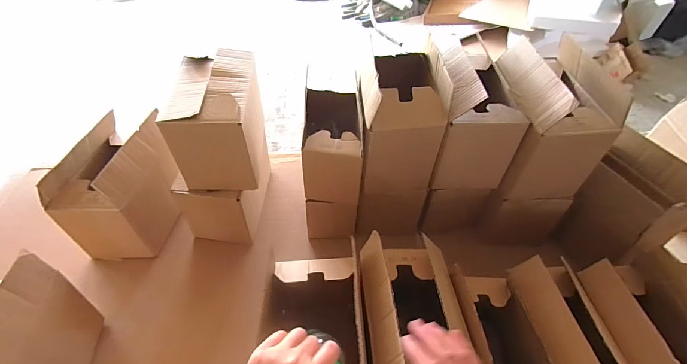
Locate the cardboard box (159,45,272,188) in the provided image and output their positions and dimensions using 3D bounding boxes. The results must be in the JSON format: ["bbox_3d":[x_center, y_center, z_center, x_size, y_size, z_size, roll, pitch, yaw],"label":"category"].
[{"bbox_3d":[-0.235,-0.121,0.645,0.144,0.164,0.217,-1,46,-5],"label":"cardboard box"}]

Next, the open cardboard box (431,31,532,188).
[{"bbox_3d":[0.238,-0.117,0.647,0.136,0.228,0.205,2,45,-2],"label":"open cardboard box"}]

